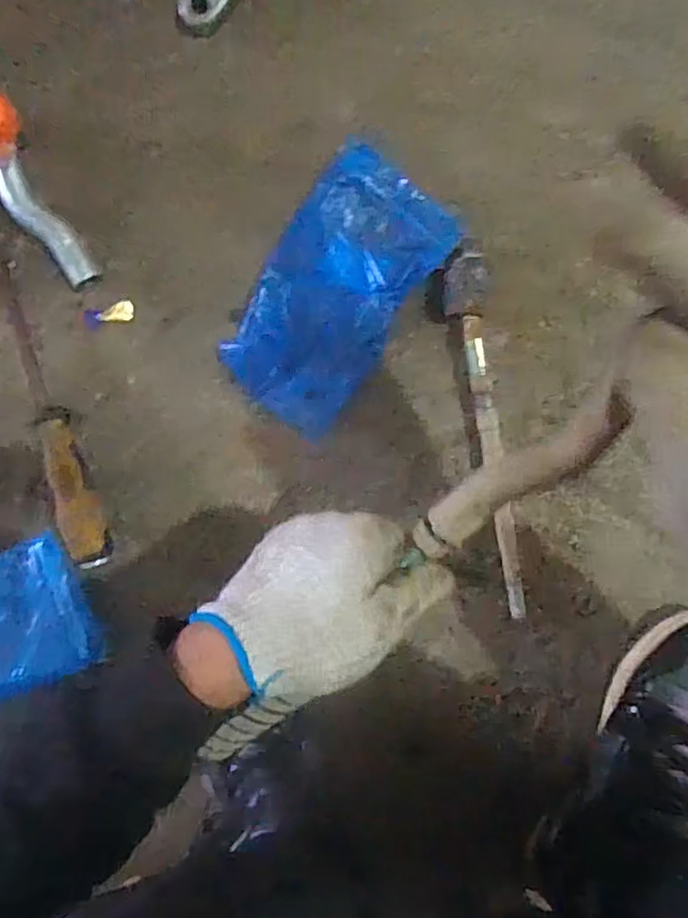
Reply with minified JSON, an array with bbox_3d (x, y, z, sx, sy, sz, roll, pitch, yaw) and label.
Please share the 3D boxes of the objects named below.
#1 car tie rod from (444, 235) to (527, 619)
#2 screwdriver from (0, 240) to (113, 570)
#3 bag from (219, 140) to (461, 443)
[{"bbox_3d":[0.107,-0.016,0.451,0.032,0.031,0.282,-8,94,1],"label":"car tie rod"},{"bbox_3d":[-0.231,-0.070,0.460,0.033,0.024,0.311,-13,94,1],"label":"screwdriver"},{"bbox_3d":[-0.008,-0.122,0.450,0.105,0.021,0.193,34,94,-2],"label":"bag"}]

